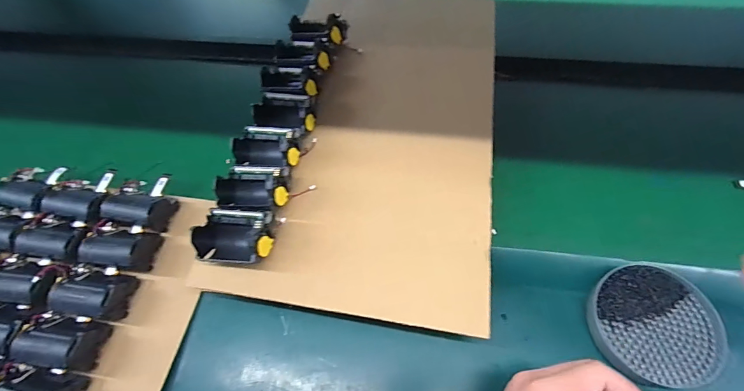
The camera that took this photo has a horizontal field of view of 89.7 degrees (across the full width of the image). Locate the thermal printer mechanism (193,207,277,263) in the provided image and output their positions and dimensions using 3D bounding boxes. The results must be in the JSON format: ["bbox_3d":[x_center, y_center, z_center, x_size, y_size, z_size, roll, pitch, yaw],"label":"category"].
[{"bbox_3d":[-0.137,0.038,0.367,0.075,0.037,0.055,5,60,6],"label":"thermal printer mechanism"}]

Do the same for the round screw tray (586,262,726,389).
[{"bbox_3d":[0.279,0.126,0.374,0.116,0.020,0.111,-1,59,2],"label":"round screw tray"}]

